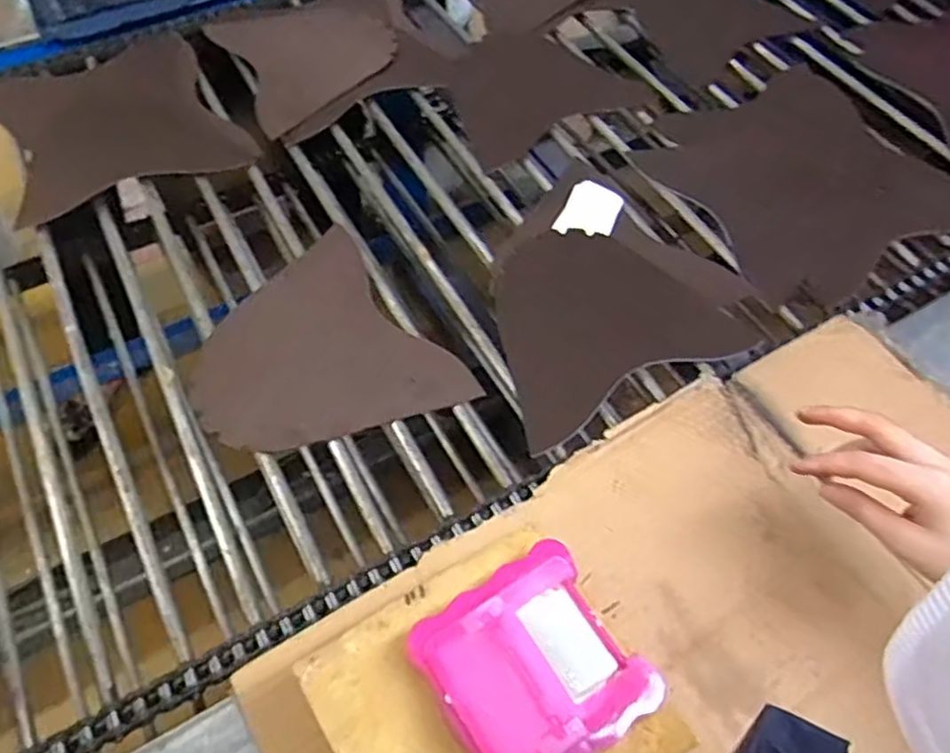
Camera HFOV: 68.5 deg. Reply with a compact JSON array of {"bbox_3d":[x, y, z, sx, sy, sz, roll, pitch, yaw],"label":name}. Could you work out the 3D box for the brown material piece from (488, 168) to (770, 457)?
[{"bbox_3d":[0.119,-0.094,0.715,0.261,0.010,0.270,-25,65,-10],"label":"brown material piece"}]

